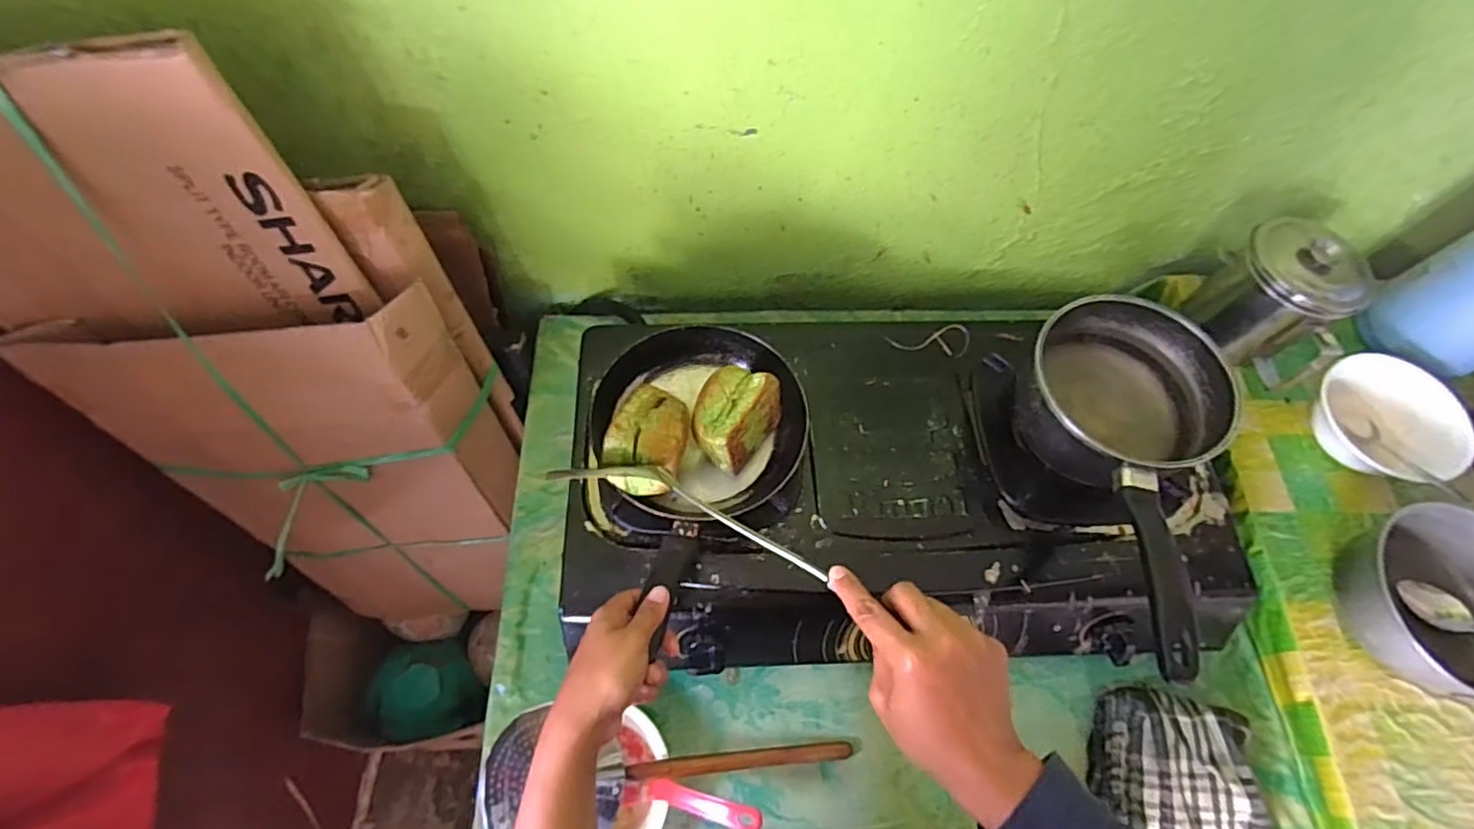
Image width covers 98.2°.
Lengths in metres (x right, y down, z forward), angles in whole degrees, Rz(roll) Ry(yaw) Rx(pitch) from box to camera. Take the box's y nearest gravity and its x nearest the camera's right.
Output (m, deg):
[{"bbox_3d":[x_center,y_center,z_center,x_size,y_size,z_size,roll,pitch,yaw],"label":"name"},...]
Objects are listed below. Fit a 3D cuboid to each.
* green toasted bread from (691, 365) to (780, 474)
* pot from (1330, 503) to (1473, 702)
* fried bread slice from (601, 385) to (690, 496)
[{"bbox_3d":[-0.003,0.004,0.630,0.071,0.057,0.091,23,65,9],"label":"green toasted bread"},{"bbox_3d":[0.708,0.201,0.637,0.183,0.081,0.180,1,63,-1],"label":"pot"},{"bbox_3d":[-0.081,0.022,0.605,0.077,0.056,0.097,18,51,-6],"label":"fried bread slice"}]

